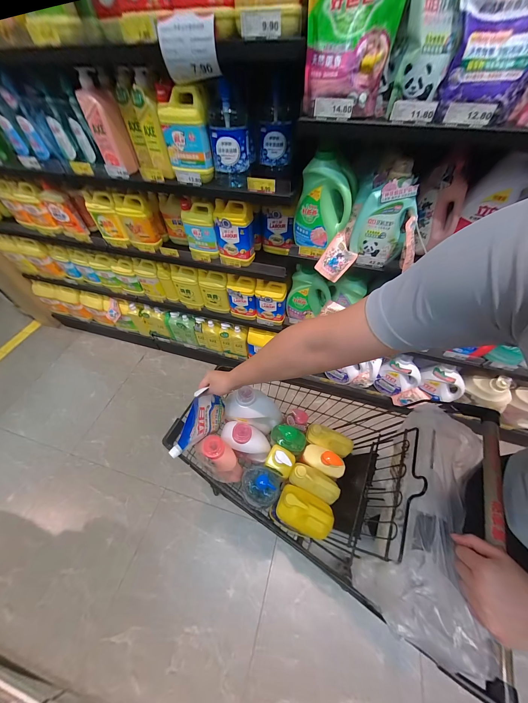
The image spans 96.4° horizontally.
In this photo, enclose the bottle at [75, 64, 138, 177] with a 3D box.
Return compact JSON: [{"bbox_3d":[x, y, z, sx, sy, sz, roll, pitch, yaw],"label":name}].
[{"bbox_3d":[-0.575,-0.830,0.868,0.100,0.261,0.117,16,55,13],"label":"bottle"}]

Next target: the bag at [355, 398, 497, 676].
[{"bbox_3d":[0.346,0.310,0.480,0.147,0.118,0.420,26,58,19],"label":"bag"}]

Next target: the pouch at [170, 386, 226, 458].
[{"bbox_3d":[-0.169,0.214,0.710,0.063,0.213,0.184,3,74,18],"label":"pouch"}]

